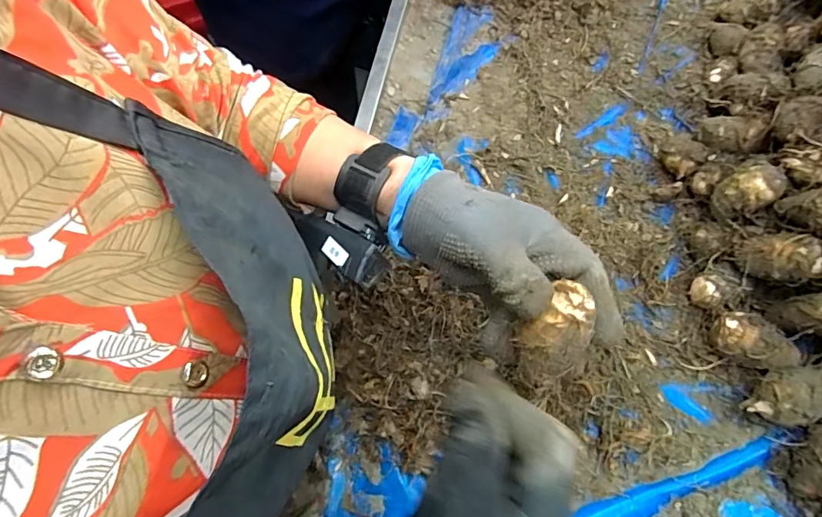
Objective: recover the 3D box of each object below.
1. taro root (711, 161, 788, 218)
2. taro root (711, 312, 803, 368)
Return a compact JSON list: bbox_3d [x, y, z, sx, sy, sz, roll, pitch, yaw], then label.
[{"bbox_3d":[0.298,-0.061,0.422,0.041,0.038,0.038,-1,68,2],"label":"taro root"},{"bbox_3d":[0.298,0.075,0.416,0.073,0.036,0.042,25,71,11],"label":"taro root"}]

